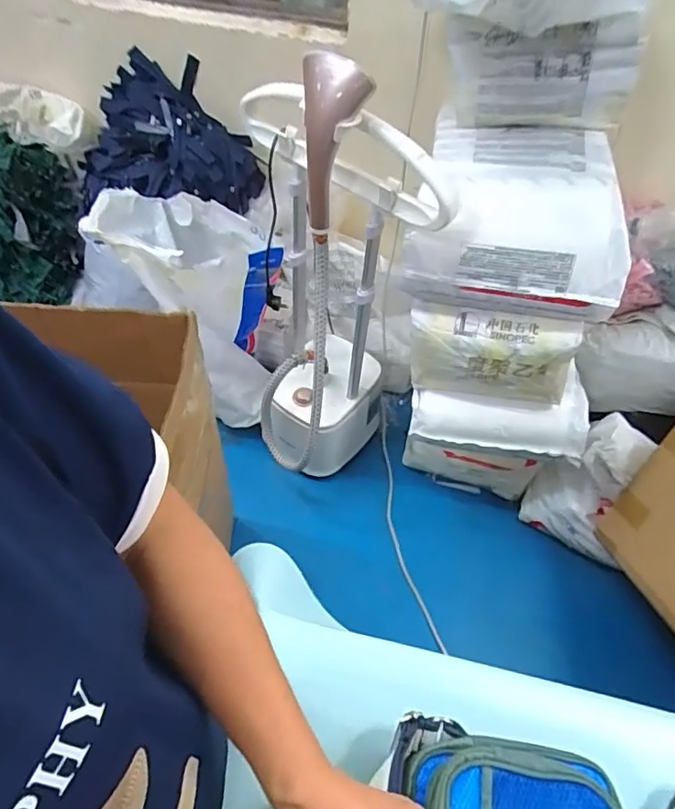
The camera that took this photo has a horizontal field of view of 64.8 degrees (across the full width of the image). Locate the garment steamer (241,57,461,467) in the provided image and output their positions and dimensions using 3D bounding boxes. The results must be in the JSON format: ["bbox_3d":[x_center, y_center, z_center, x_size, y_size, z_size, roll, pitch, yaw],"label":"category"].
[{"bbox_3d":[-0.003,-0.195,1.120,0.330,0.911,0.257,-2,52,-6],"label":"garment steamer"}]

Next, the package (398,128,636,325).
[{"bbox_3d":[0.329,-0.349,0.995,0.365,0.223,0.295,10,51,3],"label":"package"}]

